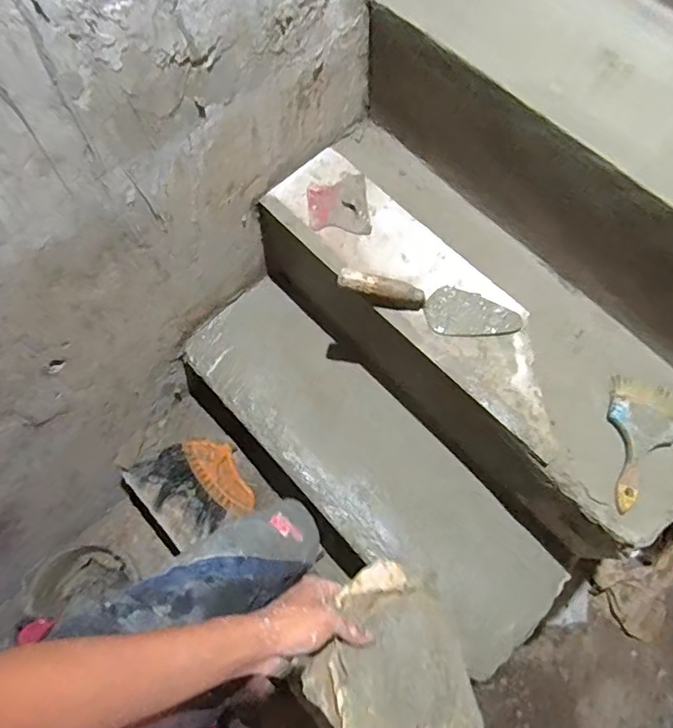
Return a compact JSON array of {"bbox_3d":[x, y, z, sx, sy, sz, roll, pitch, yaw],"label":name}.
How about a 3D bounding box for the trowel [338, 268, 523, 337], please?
[{"bbox_3d":[0.156,-0.104,0.883,0.311,0.042,0.092,15,66,-8],"label":"trowel"}]

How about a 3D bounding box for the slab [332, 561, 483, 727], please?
[{"bbox_3d":[0.059,0.324,0.559,0.155,0.024,0.203,-14,67,-8],"label":"slab"}]

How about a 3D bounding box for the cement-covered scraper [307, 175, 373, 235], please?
[{"bbox_3d":[0.003,-0.289,0.964,0.106,0.011,0.126,-5,69,-2],"label":"cement-covered scraper"}]

